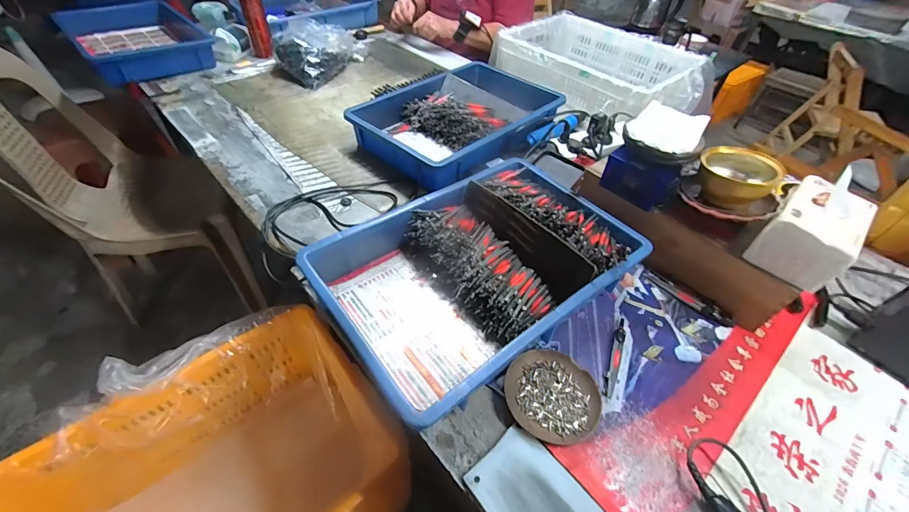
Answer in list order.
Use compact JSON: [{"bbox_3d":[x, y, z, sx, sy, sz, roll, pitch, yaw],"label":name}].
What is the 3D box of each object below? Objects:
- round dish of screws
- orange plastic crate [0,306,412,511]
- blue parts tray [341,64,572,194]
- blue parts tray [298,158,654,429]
[{"bbox_3d":[0.119,0.169,0.469,0.111,0.013,0.112,2,47,-2],"label":"round dish of screws"},{"bbox_3d":[-0.357,0.374,0.590,0.463,0.268,0.351,-30,56,-27],"label":"orange plastic crate"},{"bbox_3d":[0.031,-0.316,0.881,0.300,0.091,0.480,36,55,26],"label":"blue parts tray"},{"bbox_3d":[0.040,0.013,0.560,0.428,0.088,0.288,-29,56,-27],"label":"blue parts tray"}]

